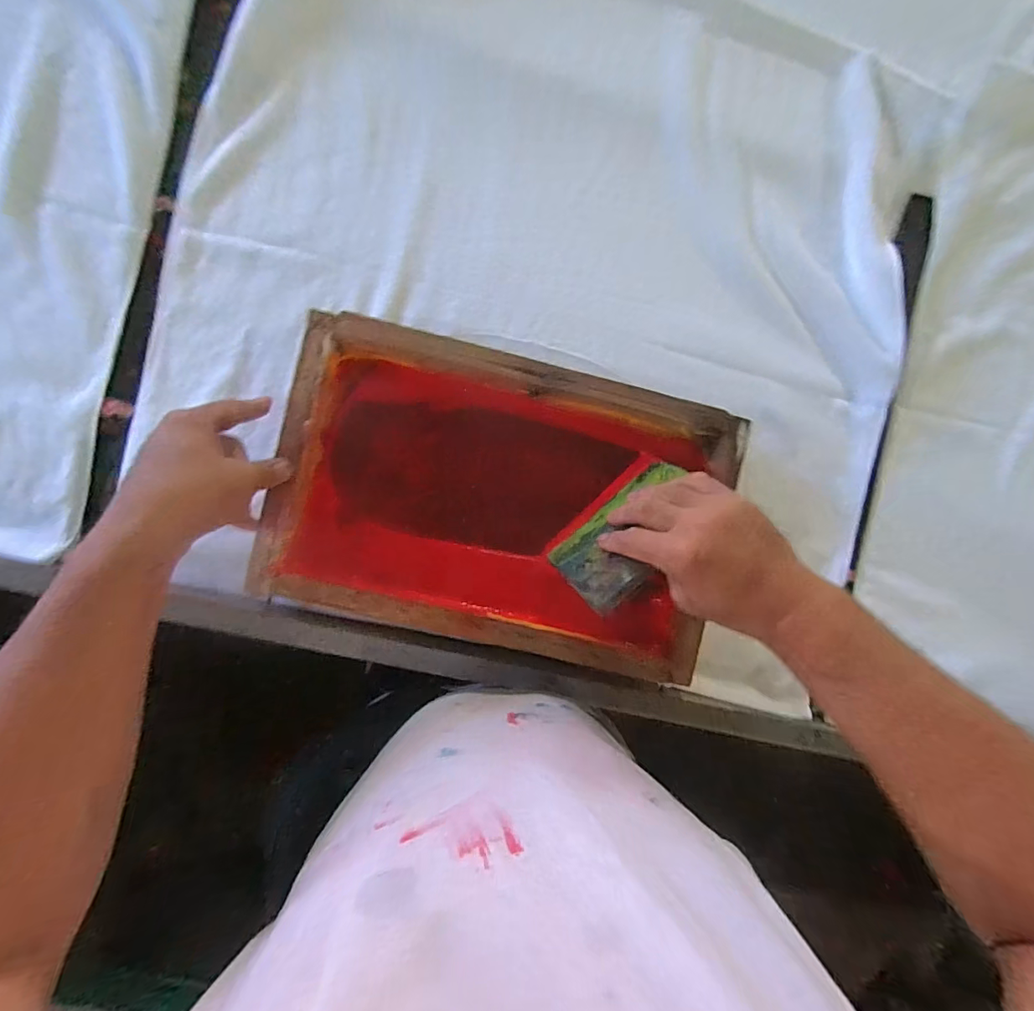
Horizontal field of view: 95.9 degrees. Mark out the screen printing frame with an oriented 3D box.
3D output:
[{"bbox_3d":[-0.011,-0.010,0.442,0.402,0.044,0.270,13,88,-3],"label":"screen printing frame"}]

